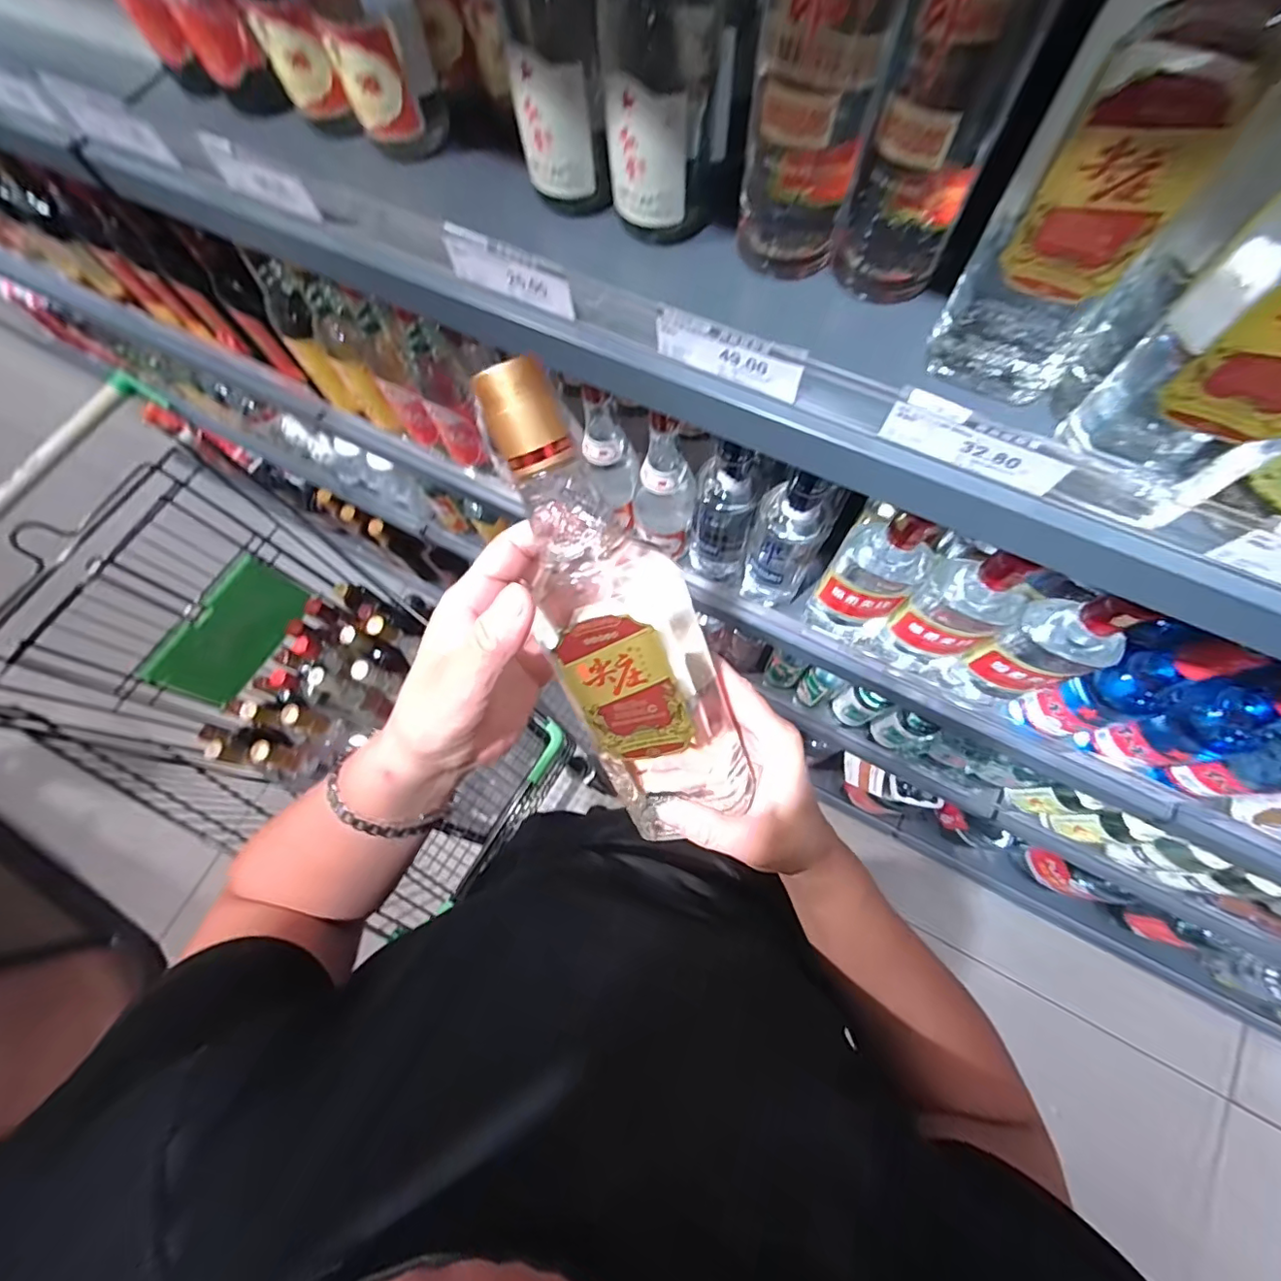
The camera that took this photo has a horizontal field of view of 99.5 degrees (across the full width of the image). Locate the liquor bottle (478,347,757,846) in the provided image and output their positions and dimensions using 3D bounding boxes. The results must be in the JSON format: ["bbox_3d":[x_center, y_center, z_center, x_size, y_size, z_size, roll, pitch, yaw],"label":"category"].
[{"bbox_3d":[-0.009,-0.005,0.280,0.078,0.062,0.254,-27,112,-6],"label":"liquor bottle"}]

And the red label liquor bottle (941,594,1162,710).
[{"bbox_3d":[0.371,0.017,0.526,0.060,0.242,0.072,-18,73,-3],"label":"red label liquor bottle"}]

